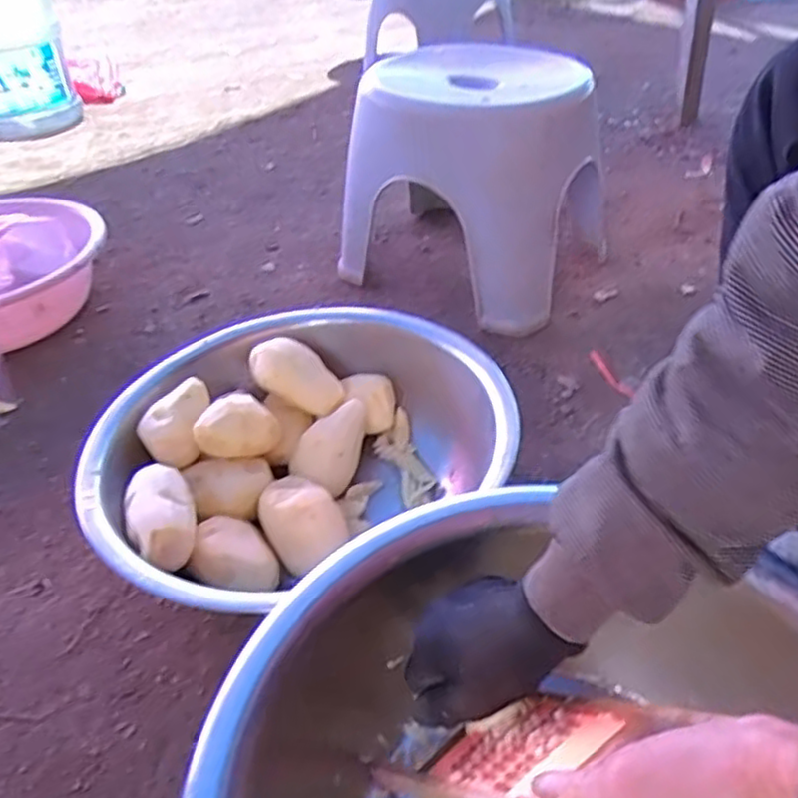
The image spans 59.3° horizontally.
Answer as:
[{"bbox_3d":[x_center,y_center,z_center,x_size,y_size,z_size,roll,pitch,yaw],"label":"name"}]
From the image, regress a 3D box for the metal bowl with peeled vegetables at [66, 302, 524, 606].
[{"bbox_3d":[-0.099,0.058,0.682,0.366,0.124,0.337,-3,38,2],"label":"metal bowl with peeled vegetables"}]

